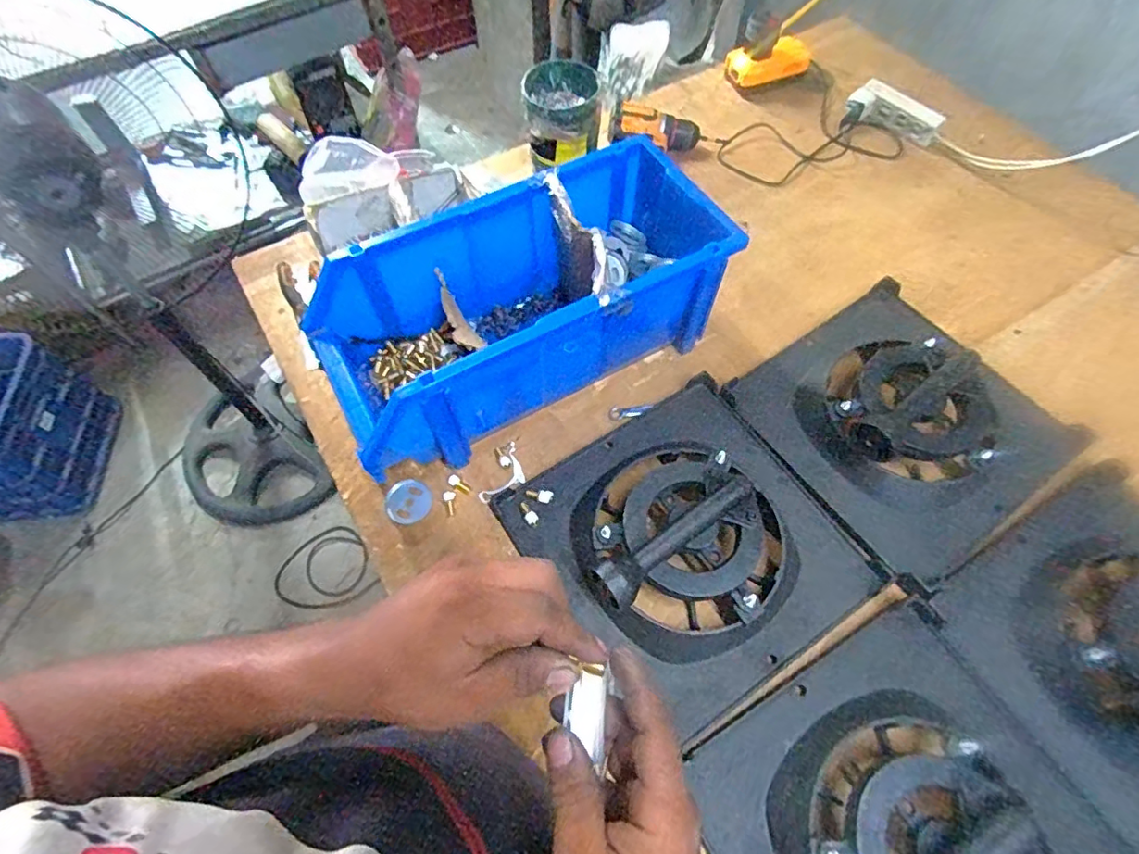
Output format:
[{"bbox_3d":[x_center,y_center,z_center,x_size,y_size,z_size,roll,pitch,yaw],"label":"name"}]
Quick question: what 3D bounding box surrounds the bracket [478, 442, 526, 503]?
[{"bbox_3d":[-0.072,0.057,0.641,0.037,0.012,0.077,23,65,12],"label":"bracket"}]

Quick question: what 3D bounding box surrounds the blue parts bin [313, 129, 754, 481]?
[{"bbox_3d":[-0.055,-0.135,0.650,0.450,0.178,0.203,-26,65,-13],"label":"blue parts bin"}]

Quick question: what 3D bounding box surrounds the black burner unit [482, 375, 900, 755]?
[{"bbox_3d":[0.121,0.101,0.555,0.298,0.090,0.303,-31,66,-15],"label":"black burner unit"}]

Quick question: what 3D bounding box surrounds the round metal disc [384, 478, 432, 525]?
[{"bbox_3d":[-0.182,0.084,0.626,0.049,0.006,0.055,-39,68,-18],"label":"round metal disc"}]

